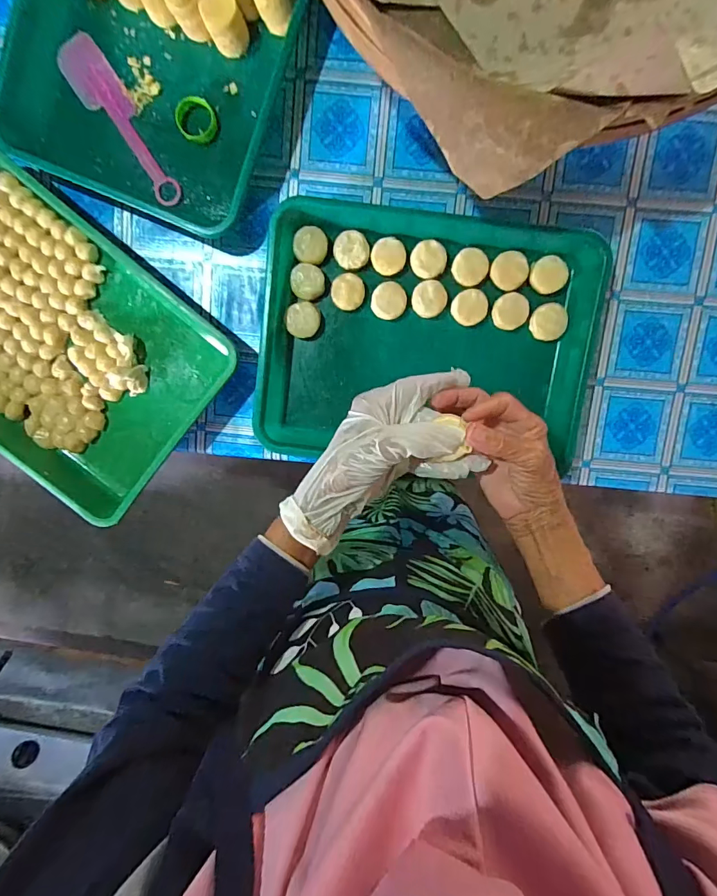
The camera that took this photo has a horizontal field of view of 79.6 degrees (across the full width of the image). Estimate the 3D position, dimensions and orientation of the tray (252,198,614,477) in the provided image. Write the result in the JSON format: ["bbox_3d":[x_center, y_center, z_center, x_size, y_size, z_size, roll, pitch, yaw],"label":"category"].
[{"bbox_3d":[0.077,-0.121,0.497,0.368,0.044,0.286,6,99,1],"label":"tray"}]

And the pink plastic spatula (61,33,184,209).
[{"bbox_3d":[-0.261,-0.364,0.482,0.048,0.008,0.190,-35,97,7],"label":"pink plastic spatula"}]

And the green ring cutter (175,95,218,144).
[{"bbox_3d":[-0.177,-0.361,0.473,0.045,0.010,0.044,16,99,-1],"label":"green ring cutter"}]

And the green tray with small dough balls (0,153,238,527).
[{"bbox_3d":[-0.358,-0.119,0.508,0.369,0.051,0.277,40,98,-5],"label":"green tray with small dough balls"}]

